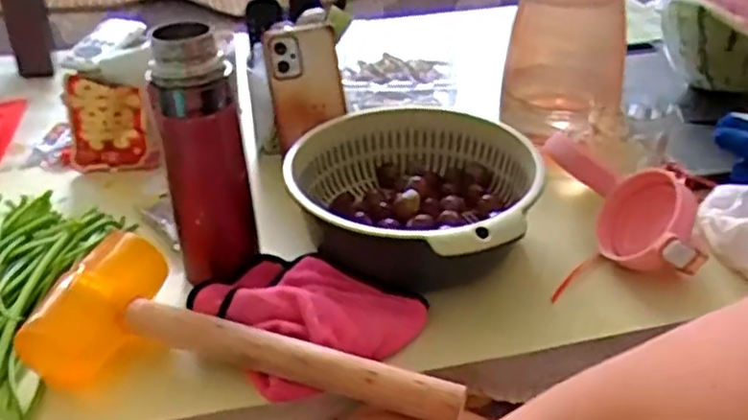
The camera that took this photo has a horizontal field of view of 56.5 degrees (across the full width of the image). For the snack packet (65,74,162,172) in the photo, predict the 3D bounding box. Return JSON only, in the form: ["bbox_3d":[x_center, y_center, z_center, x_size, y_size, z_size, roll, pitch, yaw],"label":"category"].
[{"bbox_3d":[-0.288,-0.092,0.767,0.109,0.101,0.016,6,14,6],"label":"snack packet"}]

